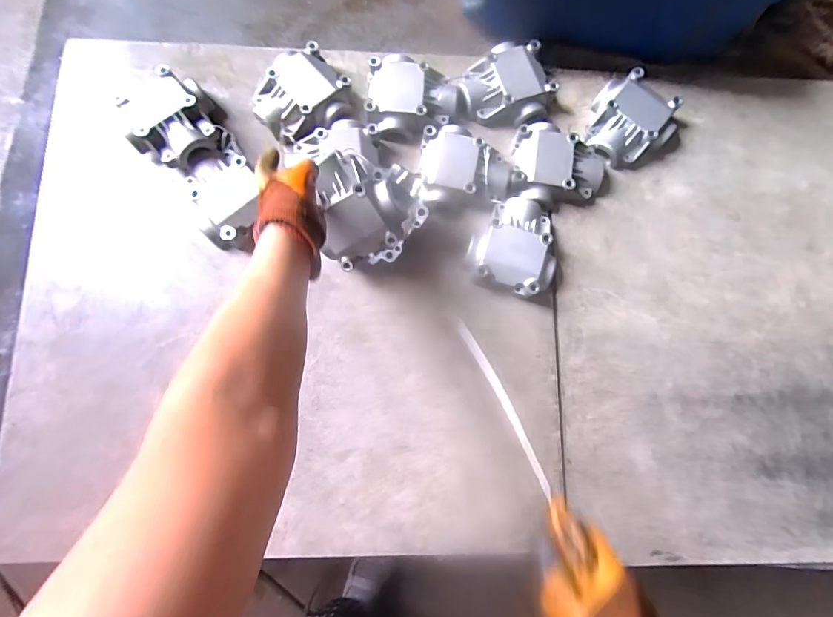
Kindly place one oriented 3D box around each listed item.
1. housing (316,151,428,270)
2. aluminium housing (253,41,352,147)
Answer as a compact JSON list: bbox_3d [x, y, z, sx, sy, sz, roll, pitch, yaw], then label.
[{"bbox_3d":[-0.067,-0.140,0.593,0.146,0.073,0.152,-4,109,-12],"label":"housing"},{"bbox_3d":[-0.189,-0.346,0.678,0.152,0.046,0.144,-38,84,-8],"label":"aluminium housing"}]

